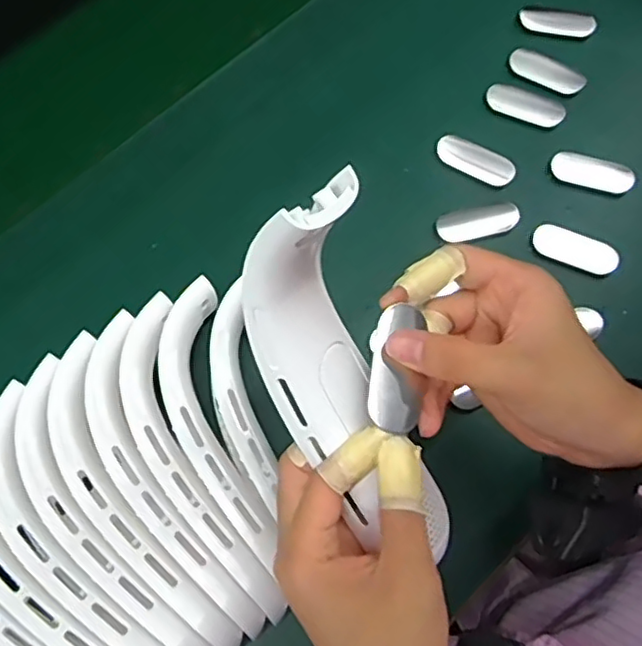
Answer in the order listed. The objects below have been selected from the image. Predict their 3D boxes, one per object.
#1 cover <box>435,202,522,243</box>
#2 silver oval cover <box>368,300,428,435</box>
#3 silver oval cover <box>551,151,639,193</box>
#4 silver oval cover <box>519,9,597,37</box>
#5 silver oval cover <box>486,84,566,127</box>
[{"bbox_3d":[0.112,-0.072,0.453,0.058,0.004,0.024,-13,73,-5],"label":"cover"},{"bbox_3d":[0.035,0.020,0.287,0.025,0.014,0.056,3,74,1],"label":"silver oval cover"},{"bbox_3d":[0.199,-0.111,0.467,0.059,0.004,0.024,15,73,4],"label":"silver oval cover"},{"bbox_3d":[0.188,-0.238,0.508,0.059,0.007,0.021,6,72,2],"label":"silver oval cover"},{"bbox_3d":[0.155,-0.166,0.485,0.058,0.004,0.024,23,73,7],"label":"silver oval cover"}]

